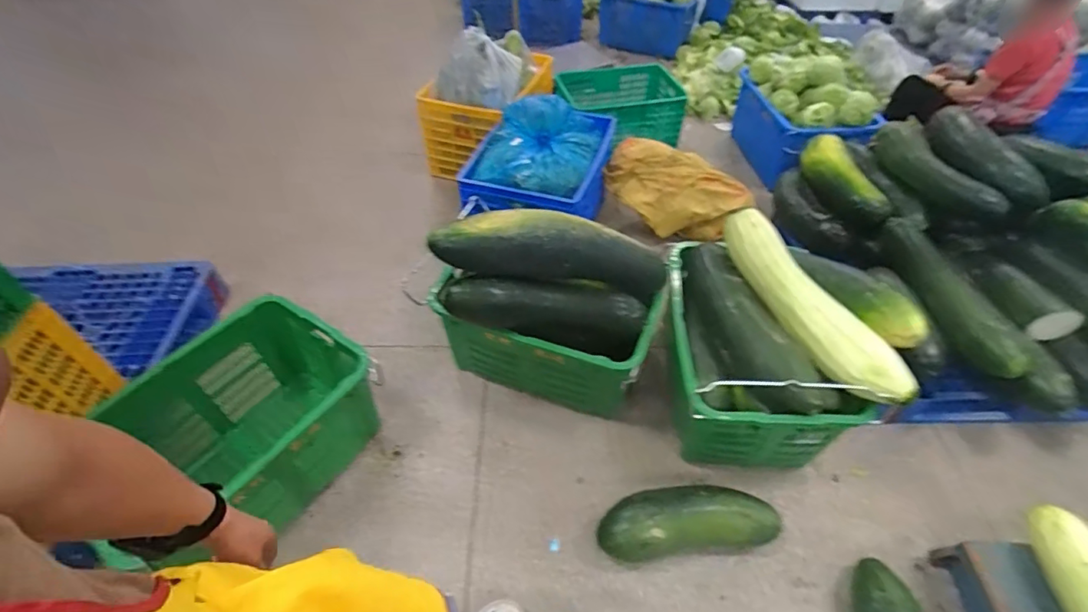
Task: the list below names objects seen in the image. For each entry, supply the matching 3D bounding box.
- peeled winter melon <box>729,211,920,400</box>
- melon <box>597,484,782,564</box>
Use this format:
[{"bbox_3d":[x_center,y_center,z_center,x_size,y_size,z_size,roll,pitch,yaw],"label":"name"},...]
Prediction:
[{"bbox_3d":[0.713,-0.020,1.345,0.145,0.138,0.622,-18,51,-17],"label":"peeled winter melon"},{"bbox_3d":[0.371,0.567,1.334,0.463,0.127,0.158,-3,48,-4],"label":"melon"}]

